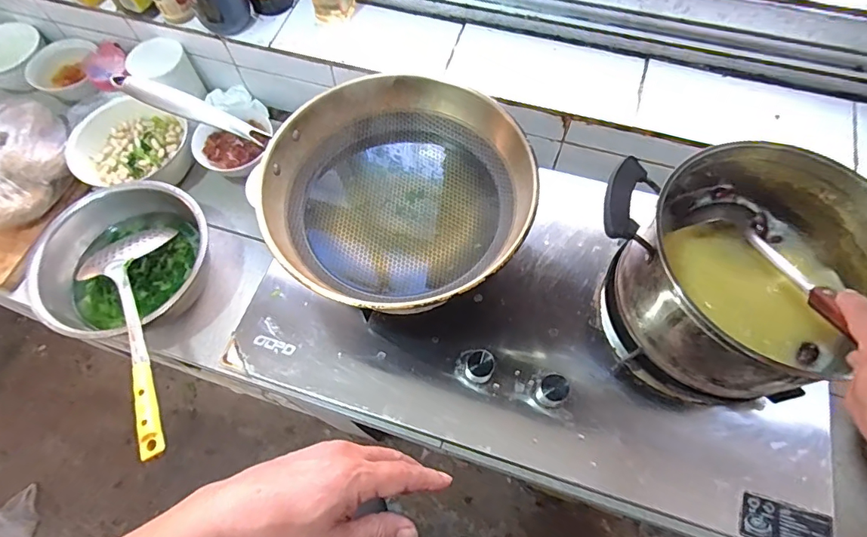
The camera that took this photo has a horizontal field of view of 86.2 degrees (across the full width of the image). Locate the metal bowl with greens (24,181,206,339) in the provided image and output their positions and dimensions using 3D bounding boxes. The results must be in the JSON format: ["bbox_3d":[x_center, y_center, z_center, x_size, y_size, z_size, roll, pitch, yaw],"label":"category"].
[{"bbox_3d":[-0.455,-0.013,0.705,0.232,0.097,0.247,-1,65,1],"label":"metal bowl with greens"}]

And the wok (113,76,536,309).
[{"bbox_3d":[-0.042,-0.080,0.573,0.313,0.098,0.305,-21,66,-8],"label":"wok"}]

